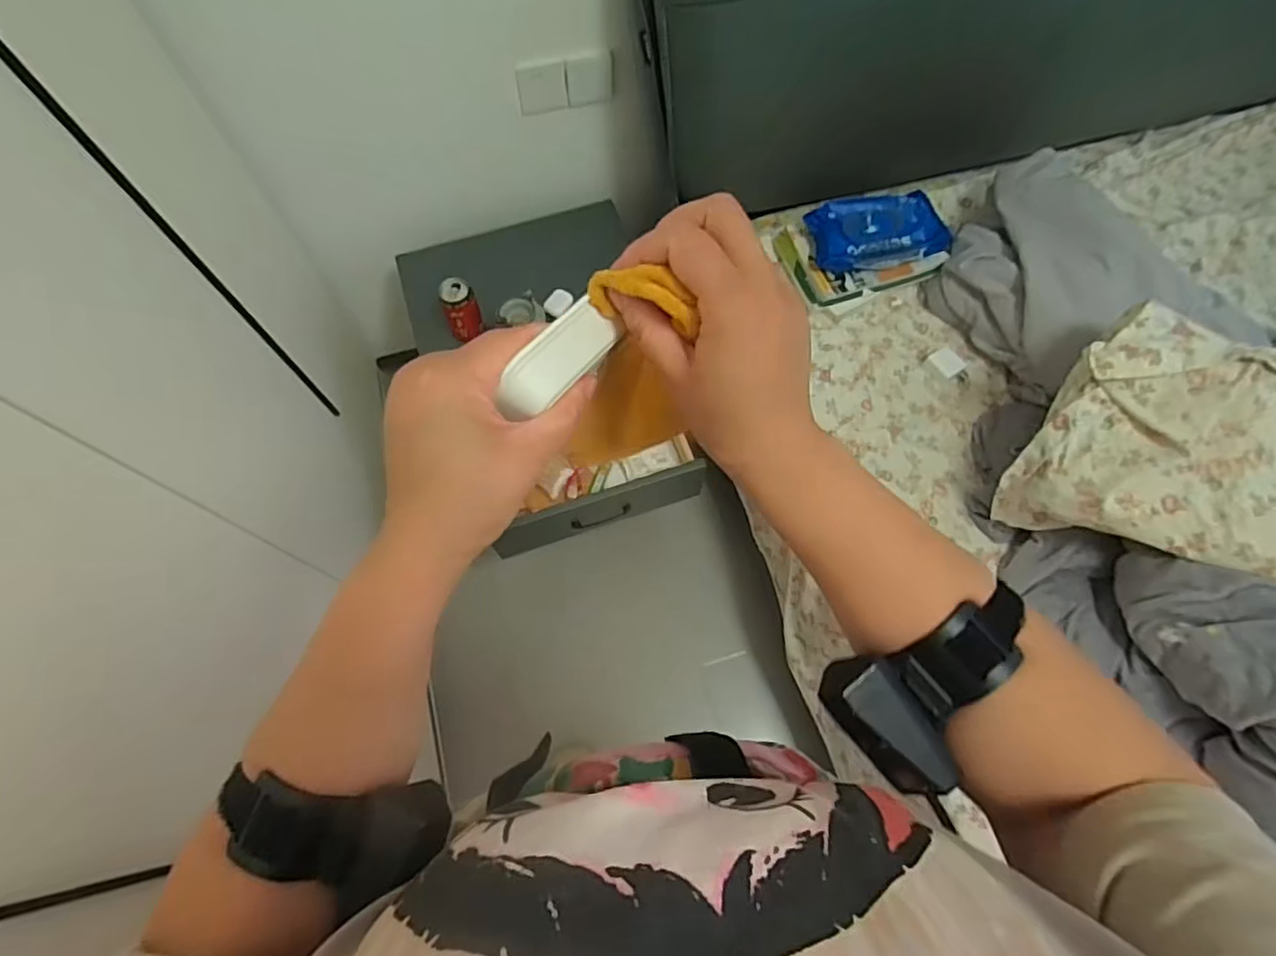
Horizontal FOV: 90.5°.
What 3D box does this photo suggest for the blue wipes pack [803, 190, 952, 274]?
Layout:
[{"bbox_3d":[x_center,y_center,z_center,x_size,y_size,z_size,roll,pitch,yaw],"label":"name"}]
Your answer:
[{"bbox_3d":[0.435,-0.456,1.151,0.234,0.031,0.145,-9,81,0],"label":"blue wipes pack"}]

